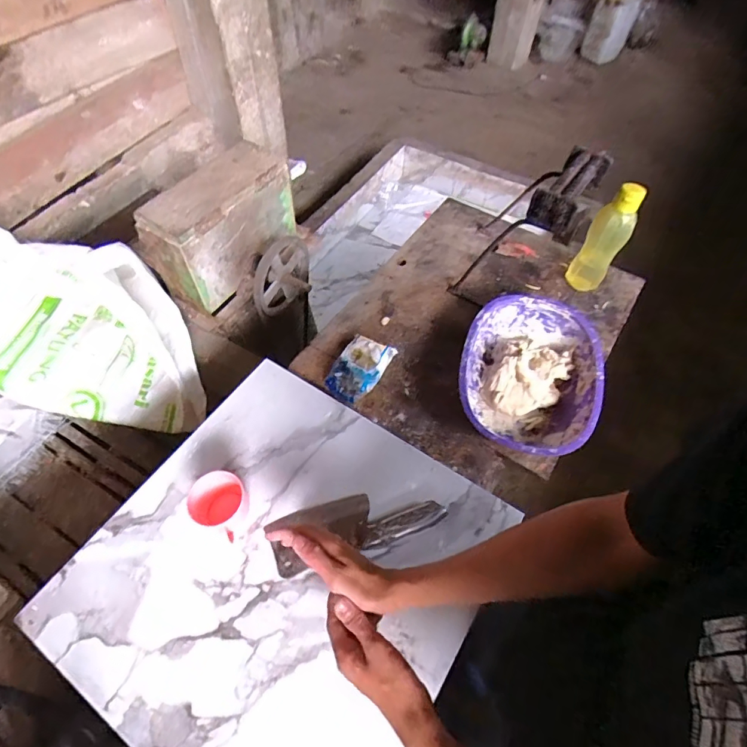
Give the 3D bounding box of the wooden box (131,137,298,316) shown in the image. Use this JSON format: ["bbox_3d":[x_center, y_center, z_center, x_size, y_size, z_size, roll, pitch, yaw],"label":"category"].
[{"bbox_3d":[-0.348,-0.357,1.086,0.130,0.226,0.359,27,59,18],"label":"wooden box"}]

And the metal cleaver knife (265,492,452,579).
[{"bbox_3d":[-0.024,0.214,0.651,0.240,0.016,0.084,-16,47,-6],"label":"metal cleaver knife"}]

